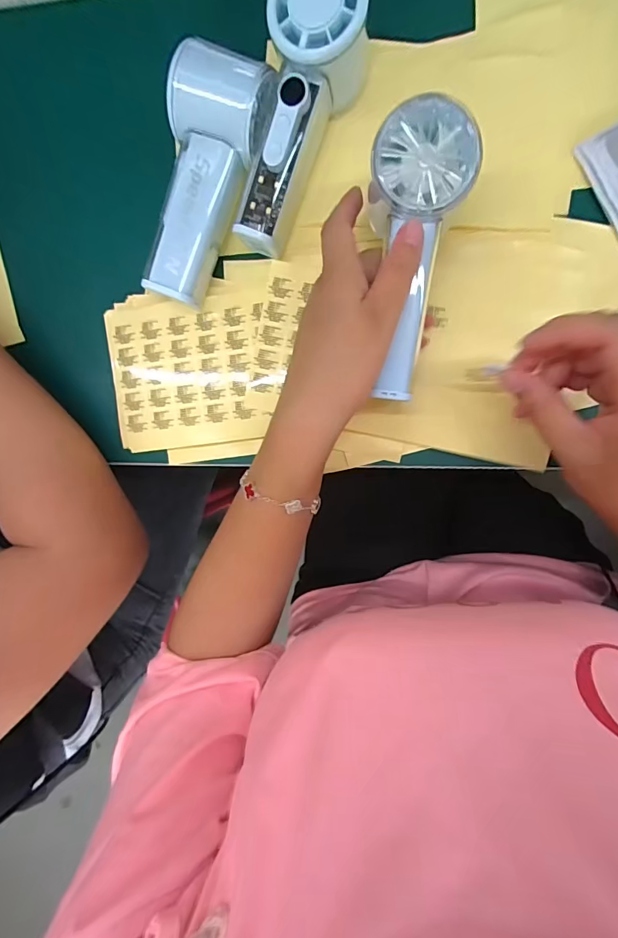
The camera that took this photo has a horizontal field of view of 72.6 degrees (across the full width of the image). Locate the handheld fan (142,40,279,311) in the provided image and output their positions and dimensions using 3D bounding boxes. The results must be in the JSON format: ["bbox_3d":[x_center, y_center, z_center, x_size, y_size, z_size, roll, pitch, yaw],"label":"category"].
[{"bbox_3d":[-0.066,-0.182,0.279,0.059,0.051,0.140,17,96,7],"label":"handheld fan"}]

